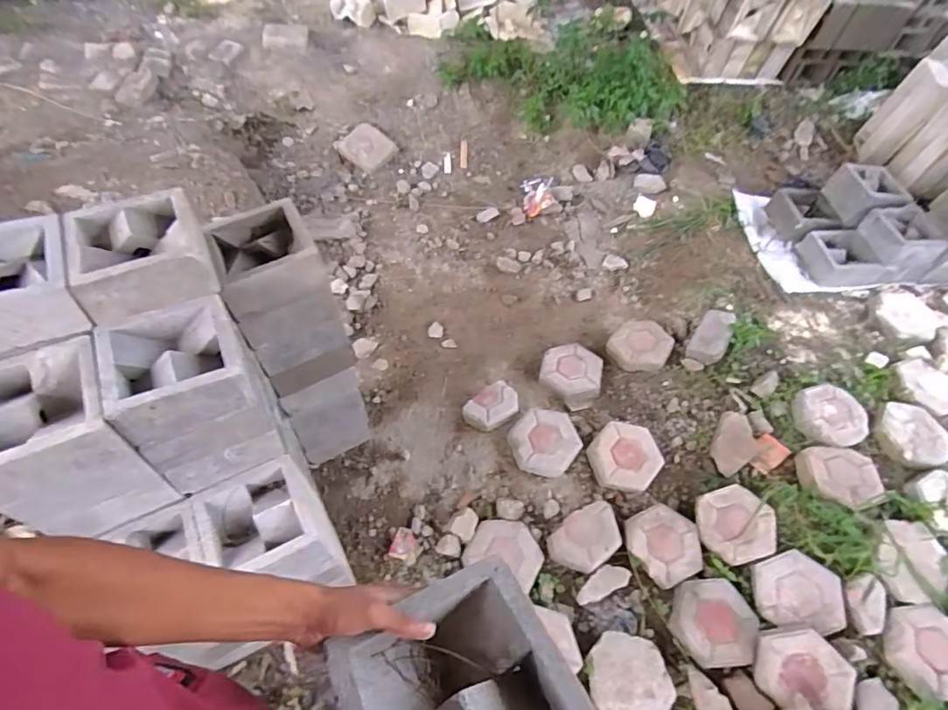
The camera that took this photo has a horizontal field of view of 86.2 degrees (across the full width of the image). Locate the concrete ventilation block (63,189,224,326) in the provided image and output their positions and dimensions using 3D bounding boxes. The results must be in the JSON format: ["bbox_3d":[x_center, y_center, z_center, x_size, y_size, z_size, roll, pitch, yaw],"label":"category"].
[{"bbox_3d":[-0.588,-0.182,0.901,0.200,0.099,0.201,-17,58,-14],"label":"concrete ventilation block"}]

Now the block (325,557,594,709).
[{"bbox_3d":[-0.011,0.311,0.464,0.194,0.077,0.191,-22,57,-13],"label":"block"}]

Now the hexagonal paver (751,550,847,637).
[{"bbox_3d":[0.848,0.619,1.327,0.208,0.042,0.181,11,56,10],"label":"hexagonal paver"}]

